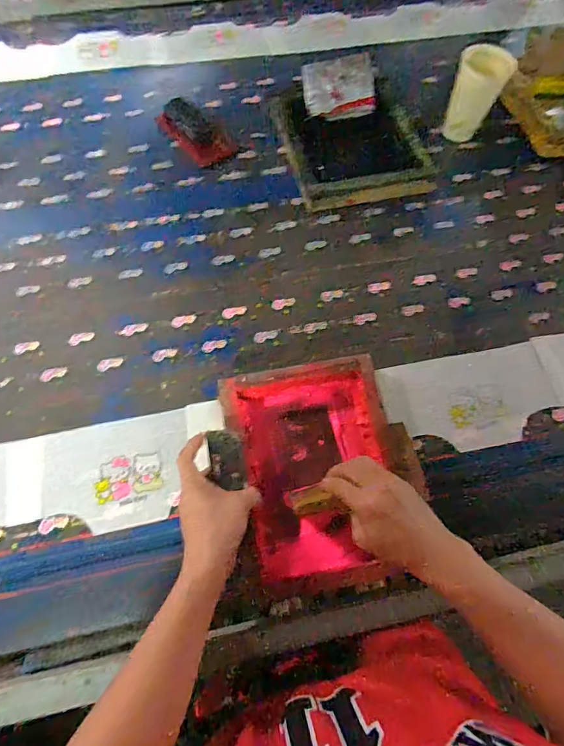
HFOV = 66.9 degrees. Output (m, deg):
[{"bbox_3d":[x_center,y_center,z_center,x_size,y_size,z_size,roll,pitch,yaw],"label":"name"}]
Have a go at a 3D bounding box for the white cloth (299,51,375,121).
[{"bbox_3d":[0.106,-0.521,0.786,0.125,0.012,0.104,-10,97,2],"label":"white cloth"}]

